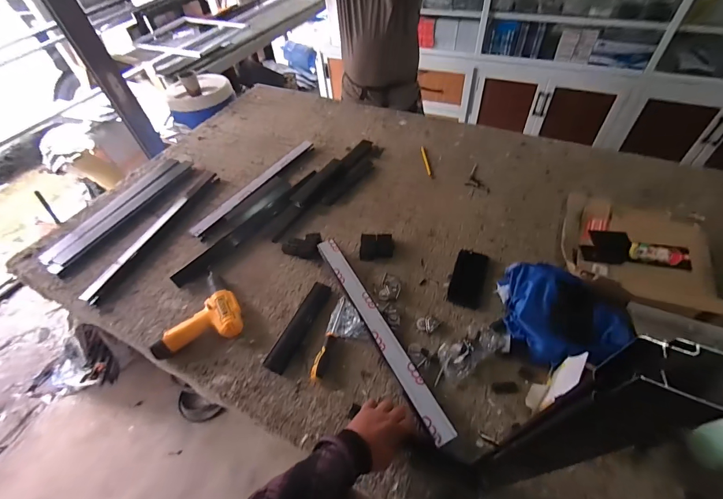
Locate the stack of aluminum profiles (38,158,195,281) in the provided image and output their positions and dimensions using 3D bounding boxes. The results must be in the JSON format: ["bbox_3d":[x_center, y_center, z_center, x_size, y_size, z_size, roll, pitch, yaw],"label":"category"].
[{"bbox_3d":[-0.820,-0.144,1.129,0.142,0.023,0.555,16,53,18],"label":"stack of aluminum profiles"}]

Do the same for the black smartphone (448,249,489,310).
[{"bbox_3d":[0.273,0.070,0.844,0.076,0.009,0.165,14,53,17],"label":"black smartphone"}]

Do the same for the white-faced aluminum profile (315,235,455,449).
[{"bbox_3d":[0.031,0.165,0.756,0.053,0.029,0.535,-24,54,-14],"label":"white-faced aluminum profile"}]

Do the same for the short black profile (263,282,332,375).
[{"bbox_3d":[-0.149,0.179,0.791,0.053,0.015,0.232,18,54,20],"label":"short black profile"}]

